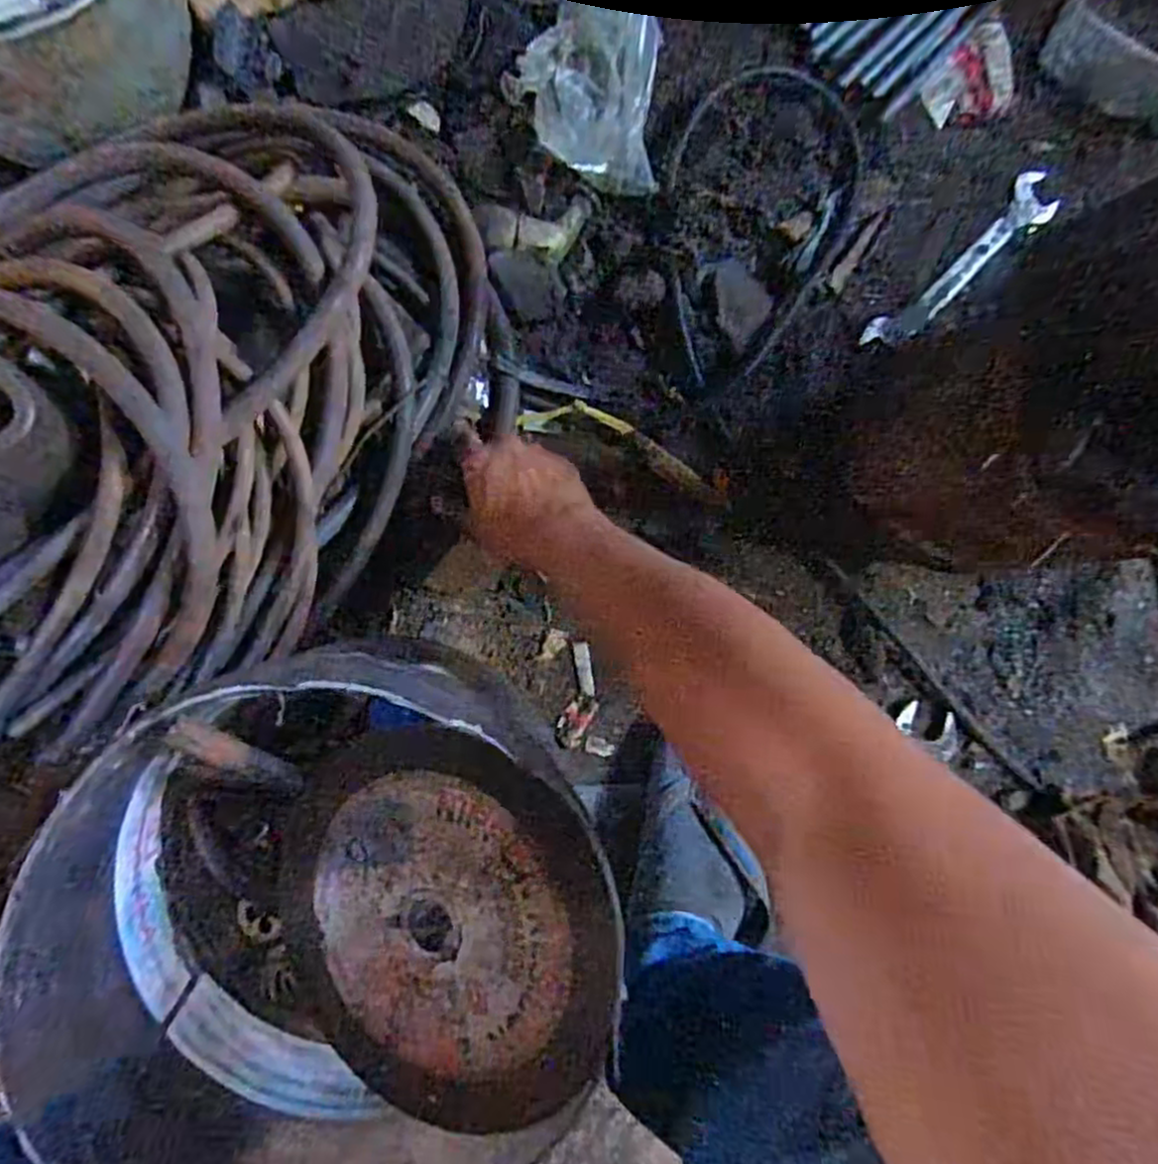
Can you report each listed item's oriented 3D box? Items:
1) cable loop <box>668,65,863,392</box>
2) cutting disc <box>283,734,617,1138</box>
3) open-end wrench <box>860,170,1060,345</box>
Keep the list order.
[{"bbox_3d":[0.144,-0.300,0.601,0.159,0.010,0.288,22,84,-6],"label":"cable loop"},{"bbox_3d":[-0.070,0.169,0.359,0.187,0.005,0.185,0,90,24],"label":"cutting disc"},{"bbox_3d":[0.336,-0.276,0.636,0.231,0.010,0.040,-43,93,-7],"label":"open-end wrench"}]

